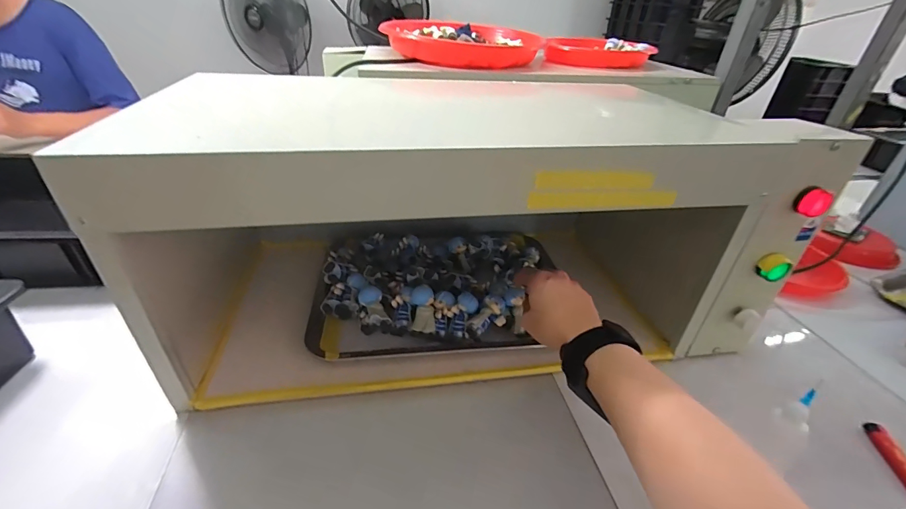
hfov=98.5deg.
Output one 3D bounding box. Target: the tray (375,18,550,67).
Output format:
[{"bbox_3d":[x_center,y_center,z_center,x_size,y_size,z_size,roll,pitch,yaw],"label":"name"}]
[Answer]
[{"bbox_3d":[0.013,-0.384,0.706,0.275,0.049,0.239,-1,33,-8],"label":"tray"}]

